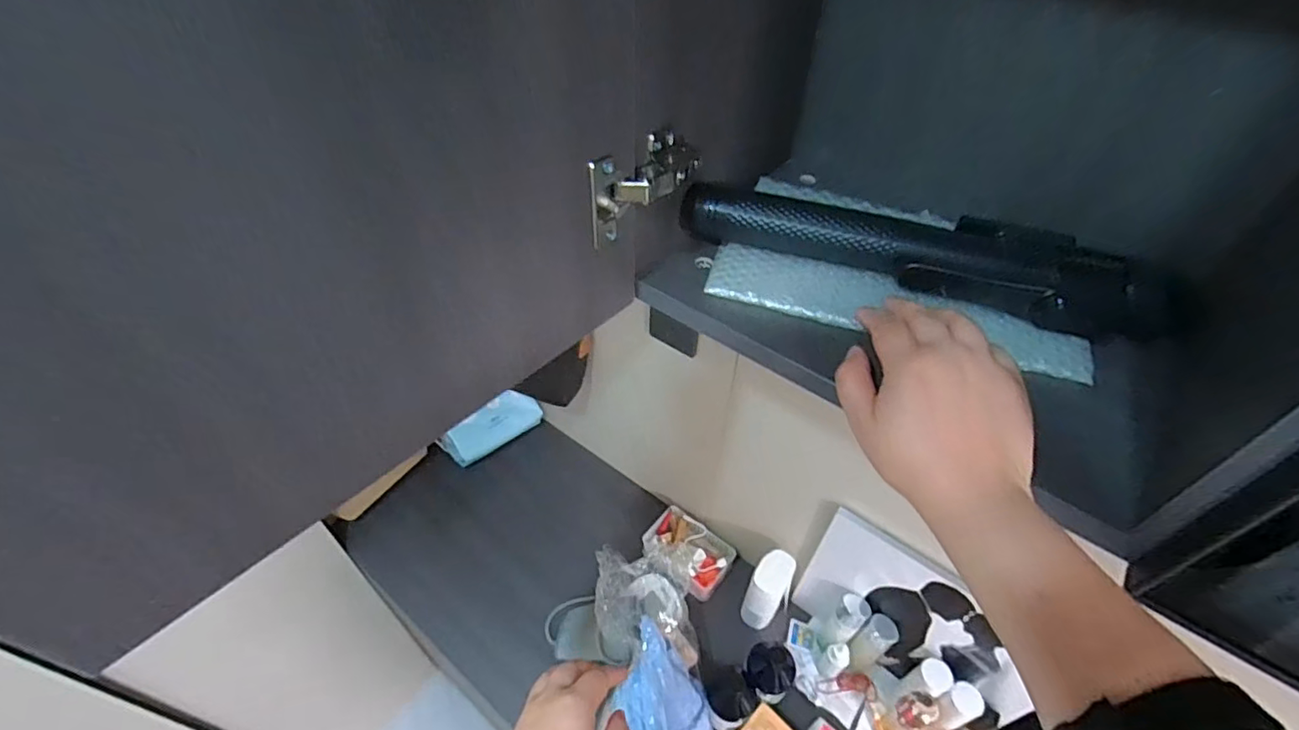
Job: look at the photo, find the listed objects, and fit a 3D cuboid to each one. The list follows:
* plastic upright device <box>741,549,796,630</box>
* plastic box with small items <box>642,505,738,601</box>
[{"bbox_3d":[0.217,0.409,1.025,0.071,0.151,0.091,24,50,19],"label":"plastic upright device"},{"bbox_3d":[0.074,0.359,1.098,0.166,0.047,0.121,28,52,23],"label":"plastic box with small items"}]

